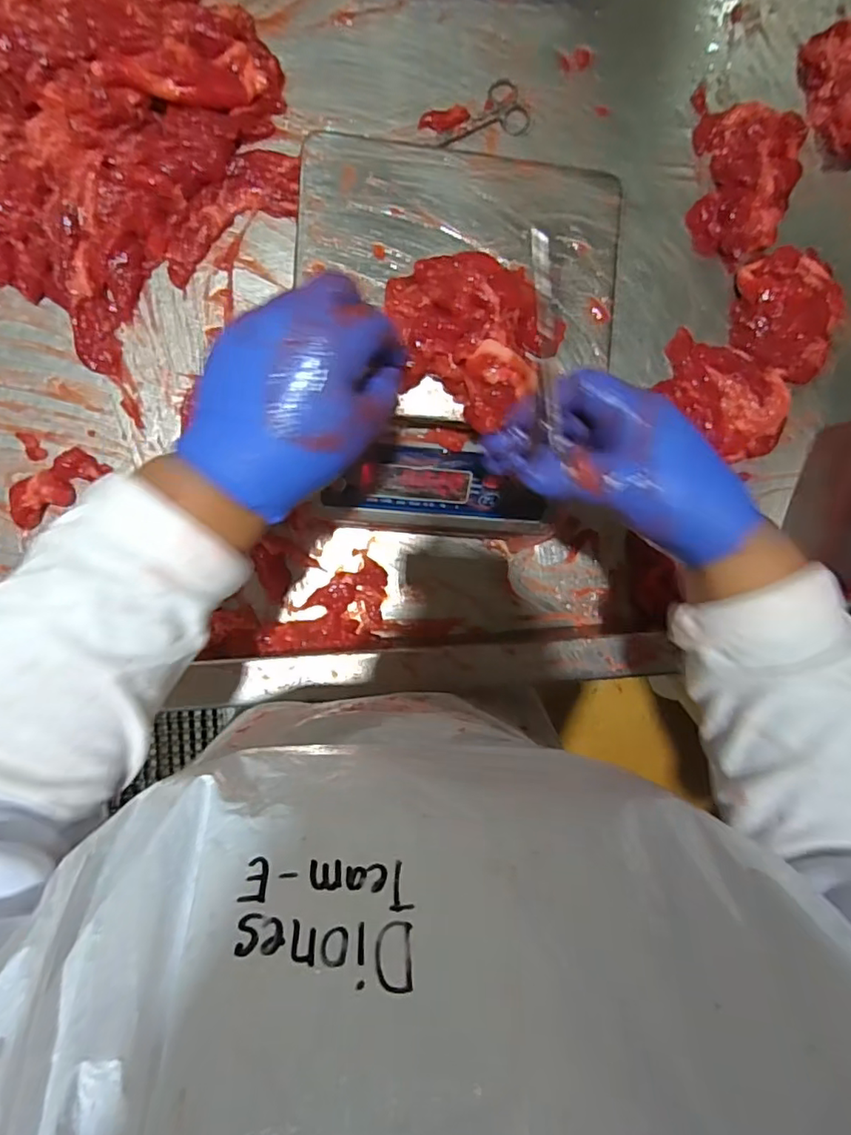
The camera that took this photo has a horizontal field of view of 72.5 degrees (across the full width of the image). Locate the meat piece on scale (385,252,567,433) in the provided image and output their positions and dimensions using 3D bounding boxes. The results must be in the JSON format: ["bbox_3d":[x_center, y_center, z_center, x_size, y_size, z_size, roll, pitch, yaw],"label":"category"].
[{"bbox_3d":[0.032,-0.154,0.387,0.118,0.037,0.096,30,88,-6],"label":"meat piece on scale"}]

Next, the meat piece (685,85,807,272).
[{"bbox_3d":[0.298,-0.368,0.545,0.099,0.030,0.152,12,90,-6],"label":"meat piece"}]

